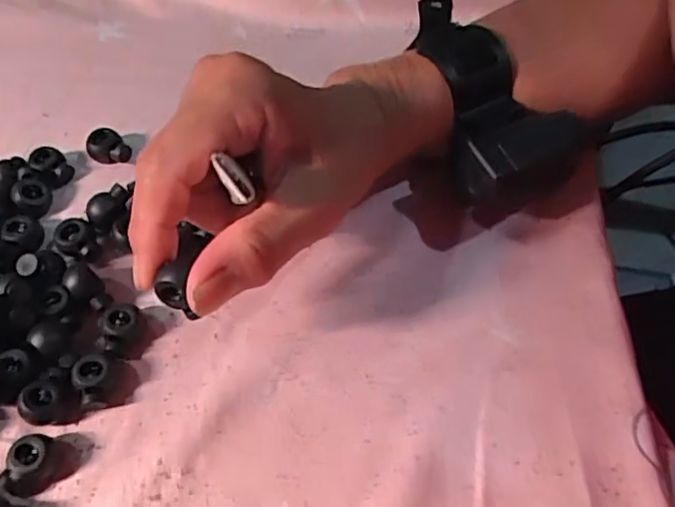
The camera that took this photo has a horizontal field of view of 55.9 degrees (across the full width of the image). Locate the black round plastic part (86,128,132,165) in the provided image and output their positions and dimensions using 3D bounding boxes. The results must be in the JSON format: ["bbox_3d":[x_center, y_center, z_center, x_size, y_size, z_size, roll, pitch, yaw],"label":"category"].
[{"bbox_3d":[-0.117,-0.053,0.322,0.017,0.011,0.020,-35,63,-23],"label":"black round plastic part"}]

